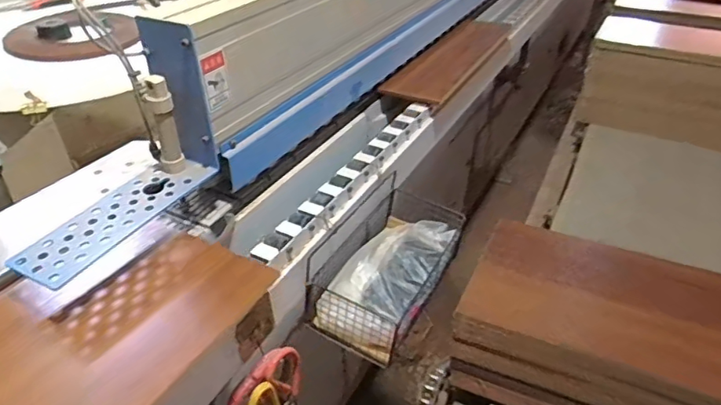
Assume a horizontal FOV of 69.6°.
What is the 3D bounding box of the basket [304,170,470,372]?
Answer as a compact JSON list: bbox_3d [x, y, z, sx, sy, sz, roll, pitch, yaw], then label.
[{"bbox_3d":[0.046,0.080,0.766,0.133,0.107,0.271,19,40,23],"label":"basket"}]

